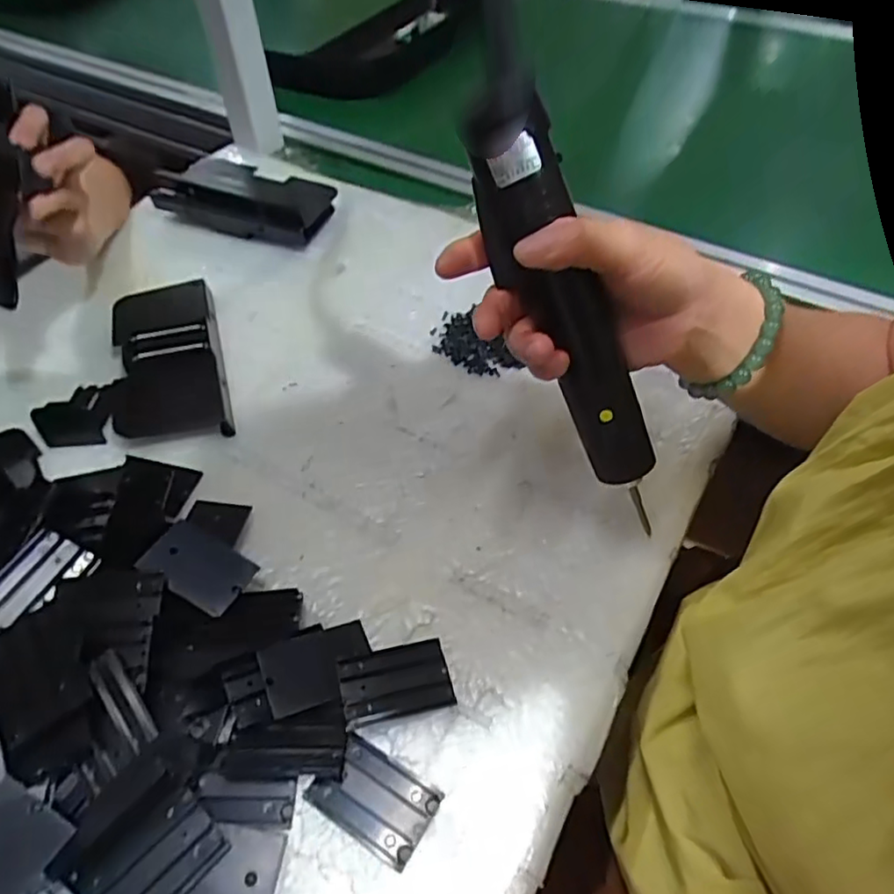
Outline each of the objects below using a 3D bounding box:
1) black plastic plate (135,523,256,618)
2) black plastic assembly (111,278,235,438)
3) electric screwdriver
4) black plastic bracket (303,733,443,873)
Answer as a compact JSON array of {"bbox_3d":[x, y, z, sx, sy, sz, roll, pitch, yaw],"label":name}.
[{"bbox_3d":[-0.135,0.065,0.345,0.053,0.006,0.036,31,51,6],"label":"black plastic plate"},{"bbox_3d":[-0.206,-0.066,0.465,0.076,0.035,0.160,-15,52,-11],"label":"black plastic assembly"},{"bbox_3d":[0.061,-0.059,0.315,0.033,0.217,0.043,-43,29,-29],"label":"electric screwdriver"},{"bbox_3d":[-0.034,0.160,0.290,0.054,0.005,0.035,26,55,21],"label":"black plastic bracket"}]

